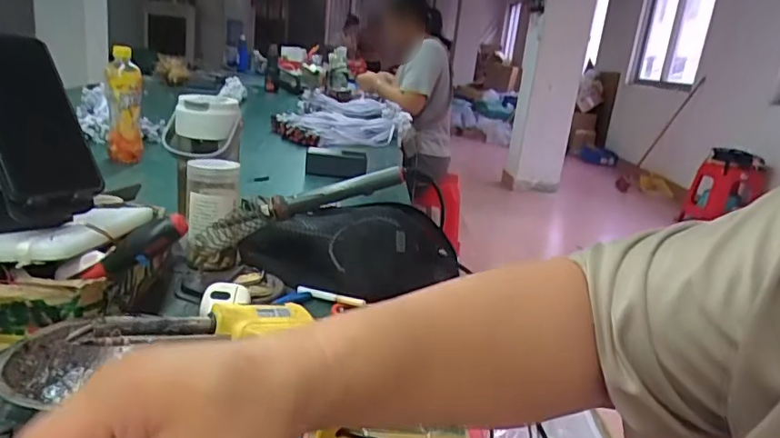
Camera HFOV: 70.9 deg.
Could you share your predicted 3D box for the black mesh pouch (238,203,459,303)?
[{"bbox_3d":[-0.047,0.034,0.640,0.256,0.078,0.099,5,17,-6],"label":"black mesh pouch"}]

